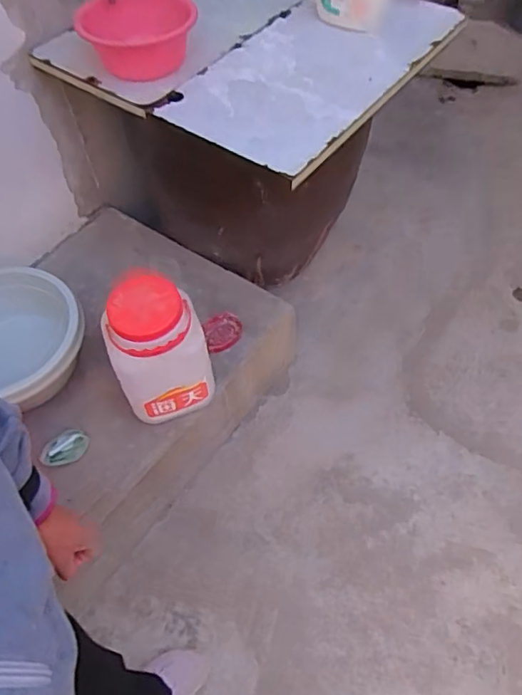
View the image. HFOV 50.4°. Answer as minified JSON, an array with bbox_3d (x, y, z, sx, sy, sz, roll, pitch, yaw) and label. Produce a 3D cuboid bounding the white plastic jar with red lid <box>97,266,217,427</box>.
[{"bbox_3d":[-0.214,0.013,1.184,0.184,0.319,0.174,-2,54,3],"label":"white plastic jar with red lid"}]

